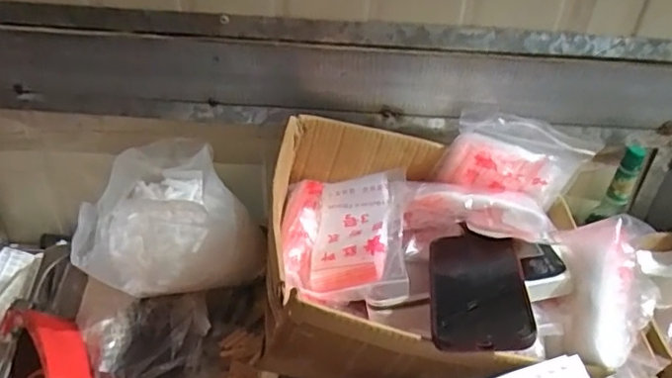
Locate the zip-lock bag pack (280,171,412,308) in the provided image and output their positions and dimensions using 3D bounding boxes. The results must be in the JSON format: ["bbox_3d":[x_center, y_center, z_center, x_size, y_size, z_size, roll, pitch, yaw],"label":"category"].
[{"bbox_3d":[0.008,0.040,0.602,0.128,0.043,0.179,3,38,1],"label":"zip-lock bag pack"}]

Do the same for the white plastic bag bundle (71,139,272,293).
[{"bbox_3d":[-0.175,0.033,0.603,0.188,0.161,0.128,-15,41,-22],"label":"white plastic bag bundle"}]

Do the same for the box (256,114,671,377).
[{"bbox_3d":[0.133,0.064,0.573,0.389,0.130,0.275,4,38,2],"label":"box"}]

